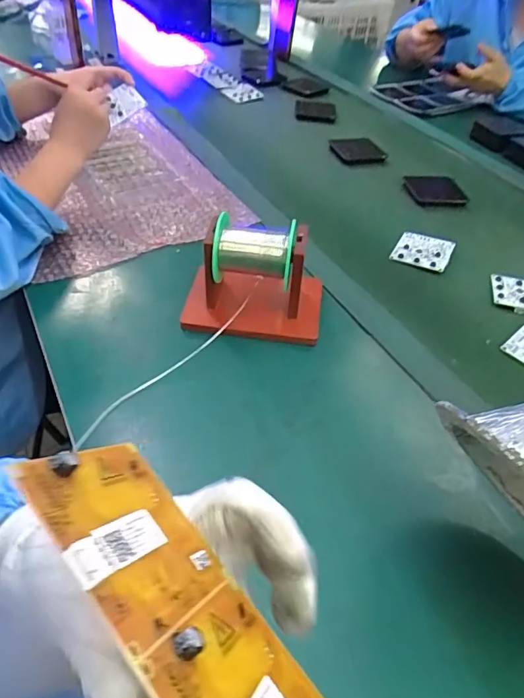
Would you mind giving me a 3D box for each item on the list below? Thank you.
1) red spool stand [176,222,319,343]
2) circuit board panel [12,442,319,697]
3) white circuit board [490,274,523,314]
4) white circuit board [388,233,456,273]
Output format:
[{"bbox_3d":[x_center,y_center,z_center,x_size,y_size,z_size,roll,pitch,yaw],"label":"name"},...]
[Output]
[{"bbox_3d":[-0.006,-0.071,0.487,0.137,0.091,0.090,6,44,0],"label":"red spool stand"},{"bbox_3d":[-0.002,0.109,0.154,0.198,0.007,0.065,48,12,17],"label":"circuit board panel"},{"bbox_3d":[0.308,-0.063,0.575,0.072,0.005,0.072,13,45,7],"label":"white circuit board"},{"bbox_3d":[0.206,-0.124,0.628,0.066,0.008,0.072,23,47,17],"label":"white circuit board"}]

